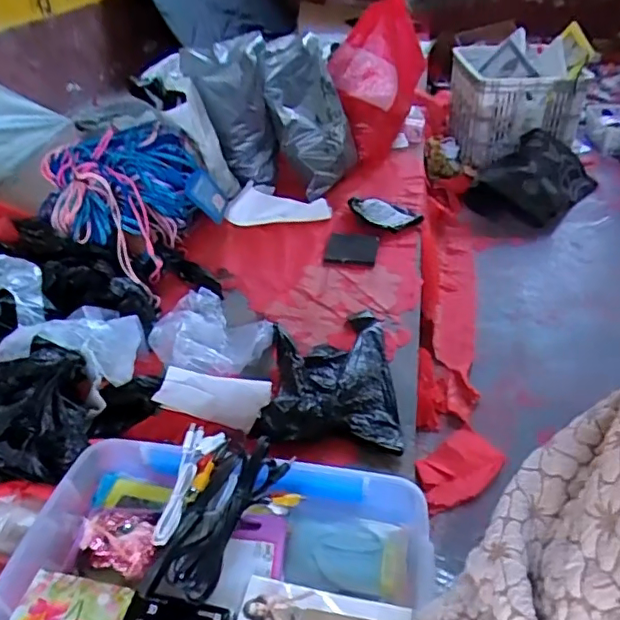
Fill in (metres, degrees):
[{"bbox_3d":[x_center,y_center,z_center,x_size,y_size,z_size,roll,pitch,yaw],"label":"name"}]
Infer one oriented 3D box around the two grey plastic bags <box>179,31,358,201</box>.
[{"bbox_3d":[-0.090,-0.423,1.252,0.368,0.317,0.157,2,36,6],"label":"two grey plastic bags"}]

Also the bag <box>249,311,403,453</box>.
[{"bbox_3d":[0.028,0.080,0.823,0.188,0.048,0.285,-2,36,1],"label":"bag"}]

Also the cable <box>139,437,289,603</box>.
[{"bbox_3d":[-0.088,0.187,0.519,0.069,0.045,0.168,15,39,23],"label":"cable"}]

